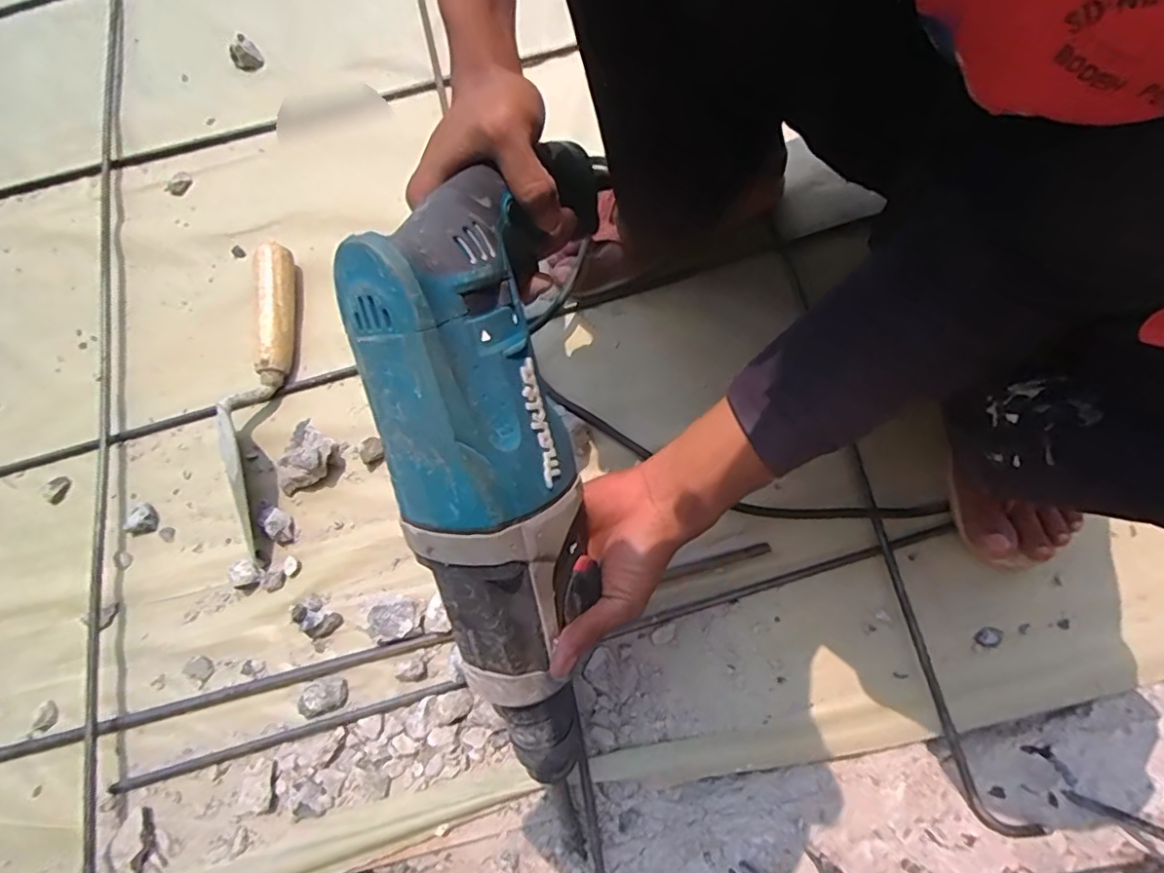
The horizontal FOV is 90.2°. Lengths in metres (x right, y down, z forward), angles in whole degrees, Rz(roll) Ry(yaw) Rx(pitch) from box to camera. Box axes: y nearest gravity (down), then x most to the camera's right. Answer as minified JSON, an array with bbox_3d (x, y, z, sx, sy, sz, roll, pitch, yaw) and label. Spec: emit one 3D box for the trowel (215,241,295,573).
[{"bbox_3d":[-0.279,-0.034,0.488,0.050,0.039,0.270,3,72,3],"label":"trowel"}]

